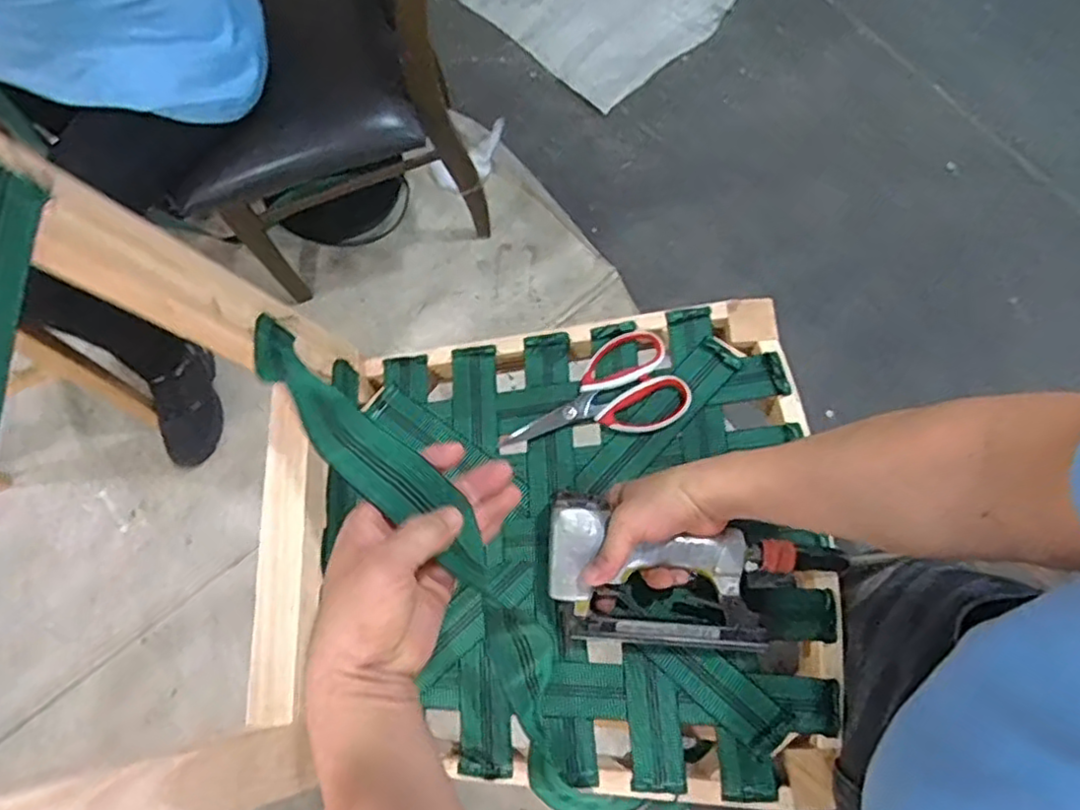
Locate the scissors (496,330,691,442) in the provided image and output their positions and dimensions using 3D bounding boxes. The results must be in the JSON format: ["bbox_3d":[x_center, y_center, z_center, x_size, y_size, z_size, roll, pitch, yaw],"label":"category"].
[{"bbox_3d":[0.056,0.000,0.654,0.180,0.012,0.101,-29,74,-6],"label":"scissors"}]

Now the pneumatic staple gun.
[{"bbox_3d":[0.126,0.161,0.584,0.243,0.063,0.111,11,74,2],"label":"pneumatic staple gun"}]

